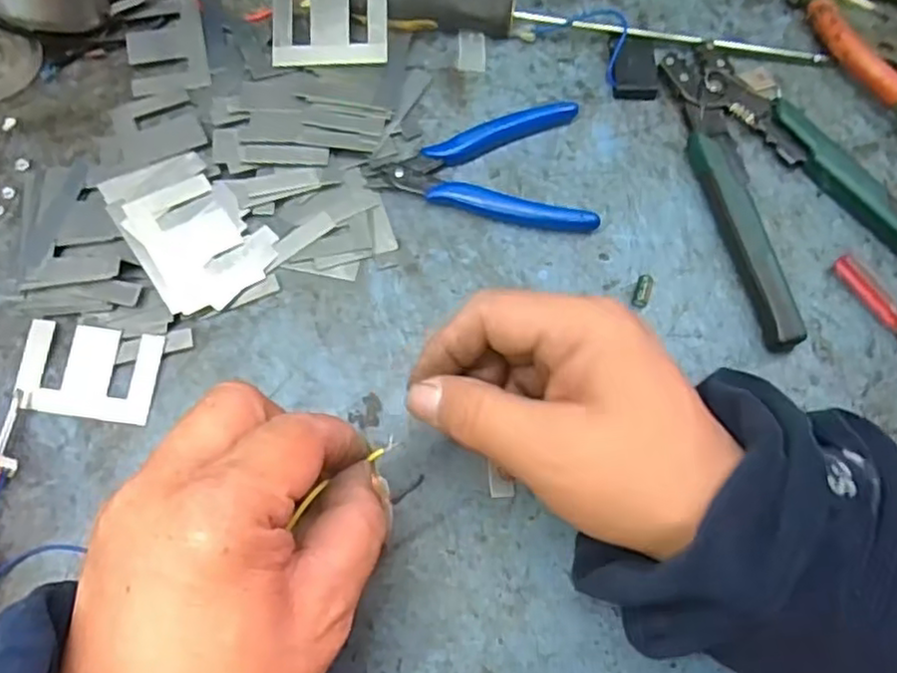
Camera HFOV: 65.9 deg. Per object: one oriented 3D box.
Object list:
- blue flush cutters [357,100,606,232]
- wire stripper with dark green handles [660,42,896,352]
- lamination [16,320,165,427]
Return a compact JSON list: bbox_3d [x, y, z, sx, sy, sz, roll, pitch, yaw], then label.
[{"bbox_3d":[0.020,-0.099,0.384,0.120,0.013,0.078,5,70,0],"label":"blue flush cutters"},{"bbox_3d":[0.195,-0.091,0.382,0.112,0.018,0.179,-14,71,-7],"label":"wire stripper with dark green handles"},{"bbox_3d":[-0.177,0.017,0.340,0.065,0.005,0.044,7,70,0],"label":"lamination"}]

